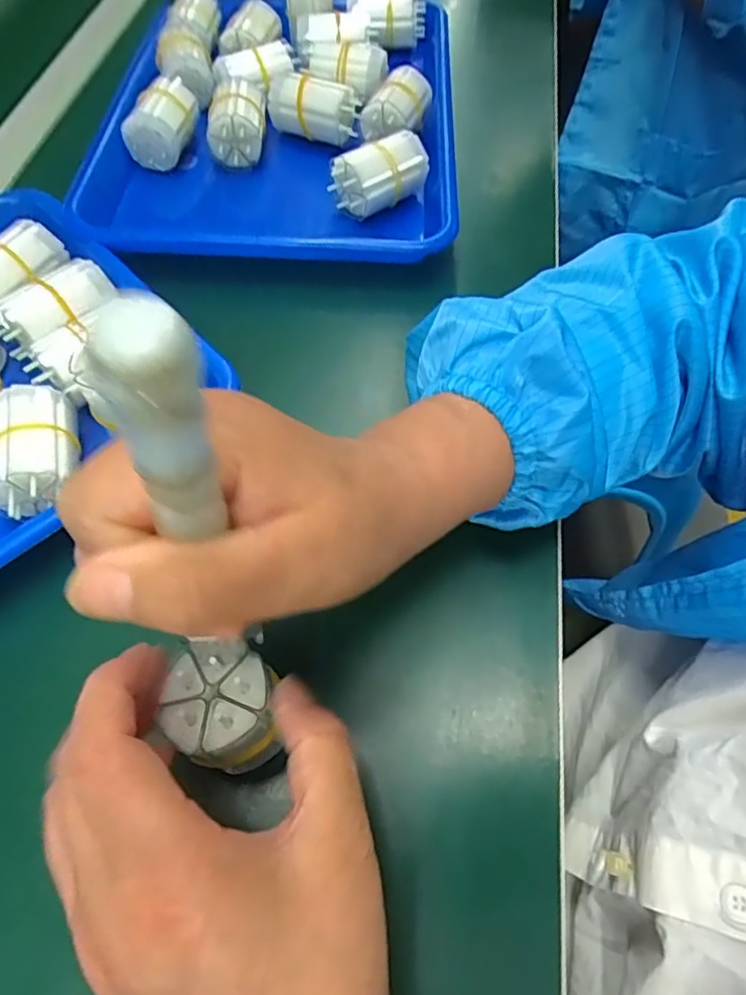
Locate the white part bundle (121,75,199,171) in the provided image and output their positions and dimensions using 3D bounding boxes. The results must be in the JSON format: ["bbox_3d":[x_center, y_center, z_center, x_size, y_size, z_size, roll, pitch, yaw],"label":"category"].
[{"bbox_3d":[-0.150,-0.266,0.437,0.040,0.042,0.056,8,60,6],"label":"white part bundle"}]

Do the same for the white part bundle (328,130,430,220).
[{"bbox_3d":[0.004,-0.215,0.401,0.056,0.033,0.037,-39,66,-19],"label":"white part bundle"}]

